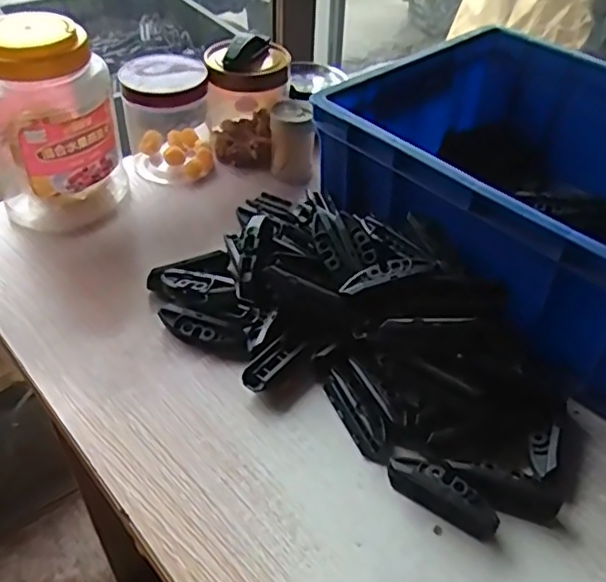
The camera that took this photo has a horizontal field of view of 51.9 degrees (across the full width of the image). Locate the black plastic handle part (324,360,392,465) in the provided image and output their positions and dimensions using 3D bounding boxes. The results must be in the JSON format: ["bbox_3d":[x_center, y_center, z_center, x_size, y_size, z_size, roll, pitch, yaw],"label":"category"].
[{"bbox_3d":[0.041,0.083,0.428,0.027,0.018,0.072,-17,47,-19],"label":"black plastic handle part"}]

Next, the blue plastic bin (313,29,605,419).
[{"bbox_3d":[0.210,-0.085,0.531,0.282,0.125,0.335,-30,52,-29],"label":"blue plastic bin"}]

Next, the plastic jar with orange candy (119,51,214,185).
[{"bbox_3d":[-0.135,-0.170,0.628,0.082,0.110,0.084,-7,44,-9],"label":"plastic jar with orange candy"}]

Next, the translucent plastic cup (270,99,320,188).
[{"bbox_3d":[-0.009,-0.151,0.640,0.045,0.078,0.046,1,44,-1],"label":"translucent plastic cup"}]

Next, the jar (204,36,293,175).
[{"bbox_3d":[-0.058,-0.204,0.653,0.083,0.115,0.095,-3,44,-5],"label":"jar"}]

